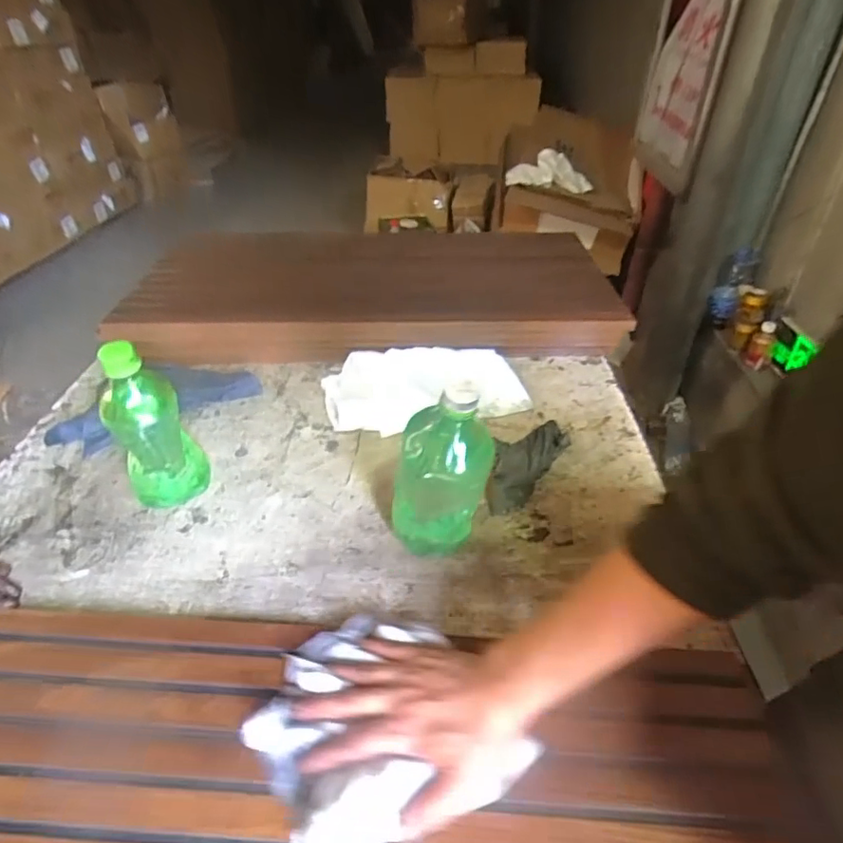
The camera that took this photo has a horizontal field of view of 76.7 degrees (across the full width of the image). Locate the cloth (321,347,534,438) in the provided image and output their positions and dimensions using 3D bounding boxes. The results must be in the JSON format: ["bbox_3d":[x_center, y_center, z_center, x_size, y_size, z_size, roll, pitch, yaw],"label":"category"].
[{"bbox_3d":[0.003,-0.055,0.749,0.268,0.041,0.171,-10,40,-11],"label":"cloth"}]

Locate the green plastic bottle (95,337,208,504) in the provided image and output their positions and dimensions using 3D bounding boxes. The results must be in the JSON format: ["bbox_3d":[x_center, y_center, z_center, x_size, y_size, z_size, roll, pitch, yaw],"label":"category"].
[{"bbox_3d":[-0.275,0.005,0.547,0.075,0.193,0.078,-22,43,-24],"label":"green plastic bottle"}]

